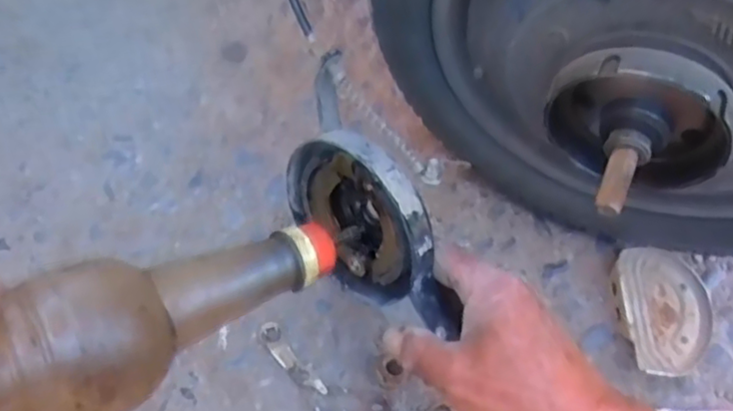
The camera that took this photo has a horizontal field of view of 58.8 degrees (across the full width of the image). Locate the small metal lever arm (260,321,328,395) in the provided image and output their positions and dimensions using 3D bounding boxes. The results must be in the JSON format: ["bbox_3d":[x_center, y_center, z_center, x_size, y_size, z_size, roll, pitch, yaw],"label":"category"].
[{"bbox_3d":[-0.056,0.116,0.486,0.016,0.006,0.069,-37,71,-12],"label":"small metal lever arm"}]

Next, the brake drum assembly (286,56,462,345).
[{"bbox_3d":[0.007,0.003,0.383,0.041,0.101,0.155,-34,84,-32],"label":"brake drum assembly"}]

